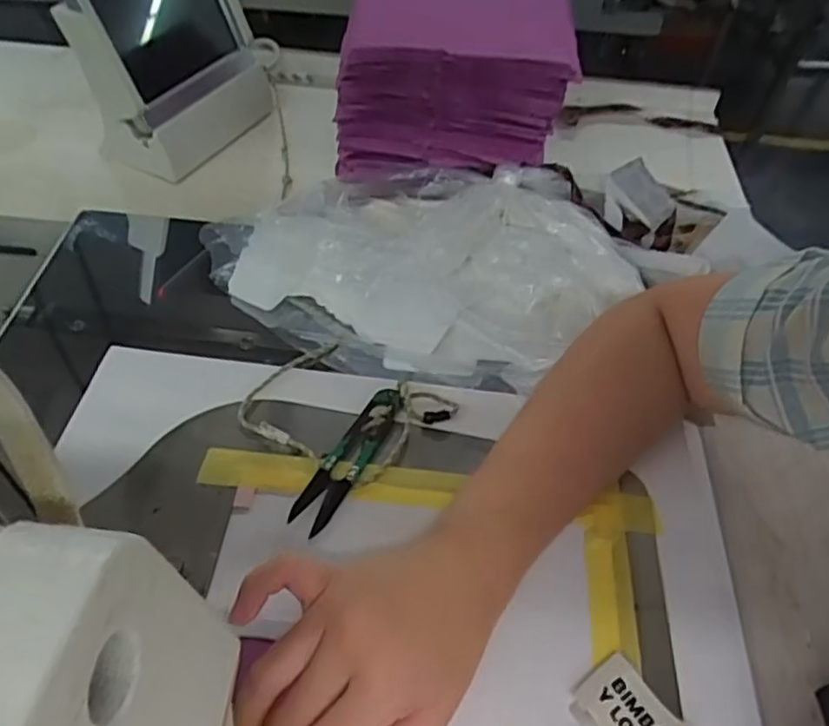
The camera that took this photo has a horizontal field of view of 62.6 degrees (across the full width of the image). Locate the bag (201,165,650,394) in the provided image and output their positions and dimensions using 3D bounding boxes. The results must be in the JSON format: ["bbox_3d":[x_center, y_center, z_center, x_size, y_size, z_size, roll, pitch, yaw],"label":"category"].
[{"bbox_3d":[0.010,-0.075,0.496,0.304,0.036,0.210,-5,50,-8],"label":"bag"}]

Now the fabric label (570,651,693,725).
[{"bbox_3d":[0.100,0.169,0.321,0.041,0.004,0.050,-32,56,-24],"label":"fabric label"}]

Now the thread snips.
[{"bbox_3d":[-0.039,0.055,0.405,0.024,0.008,0.102,23,52,15],"label":"thread snips"}]

